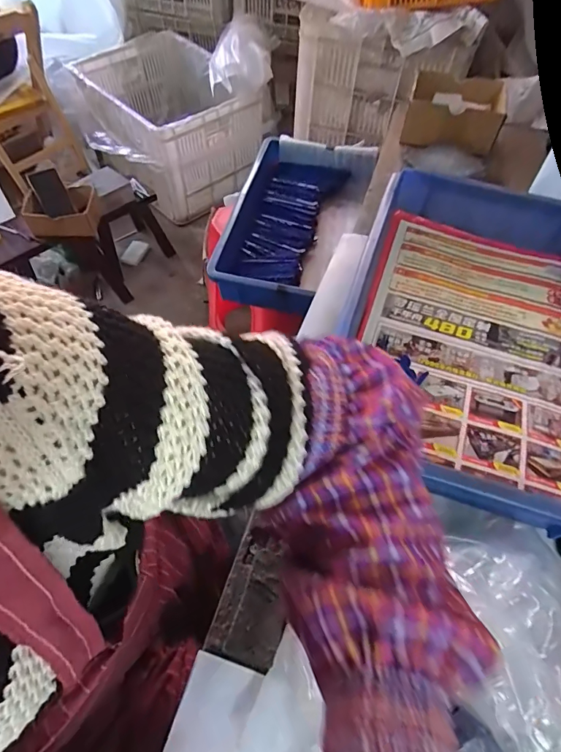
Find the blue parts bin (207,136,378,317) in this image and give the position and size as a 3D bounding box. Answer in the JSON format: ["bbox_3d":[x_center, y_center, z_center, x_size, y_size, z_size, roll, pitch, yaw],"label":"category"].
[{"bbox_3d":[0.021,-0.316,0.816,0.231,0.086,0.417,15,57,7],"label":"blue parts bin"}]

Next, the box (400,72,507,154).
[{"bbox_3d":[0.311,-0.479,0.740,0.164,0.065,0.145,12,57,5],"label":"box"}]

